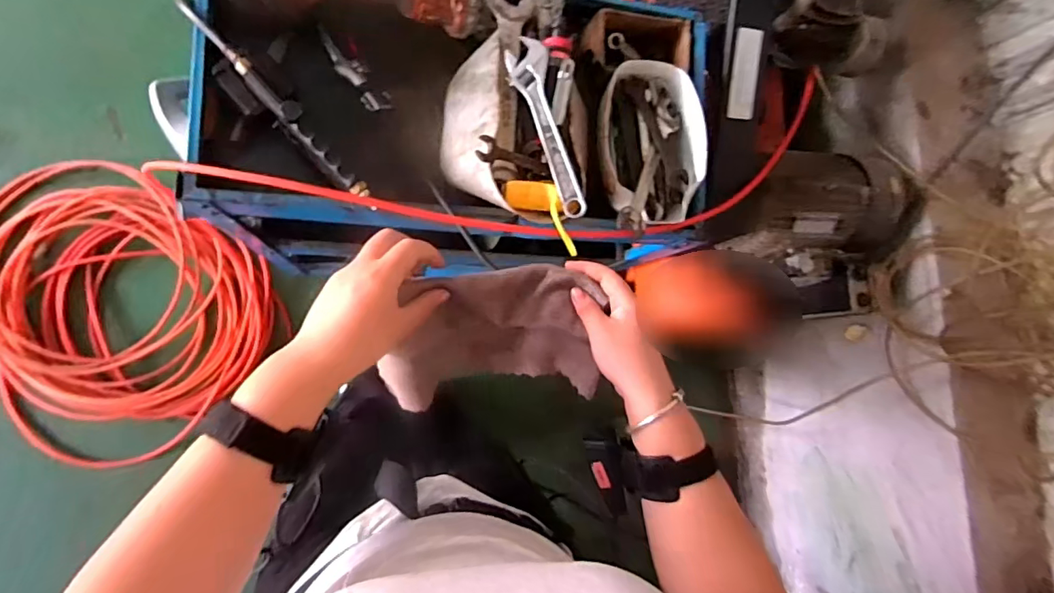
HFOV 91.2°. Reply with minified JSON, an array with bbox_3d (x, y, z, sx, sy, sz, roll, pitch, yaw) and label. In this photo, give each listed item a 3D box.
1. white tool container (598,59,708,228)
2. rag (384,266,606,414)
[{"bbox_3d":[0.180,-0.219,0.744,0.149,0.105,0.245,-5,87,-13],"label":"white tool container"},{"bbox_3d":[-0.032,0.036,0.472,0.182,0.098,0.117,-5,89,-7],"label":"rag"}]

